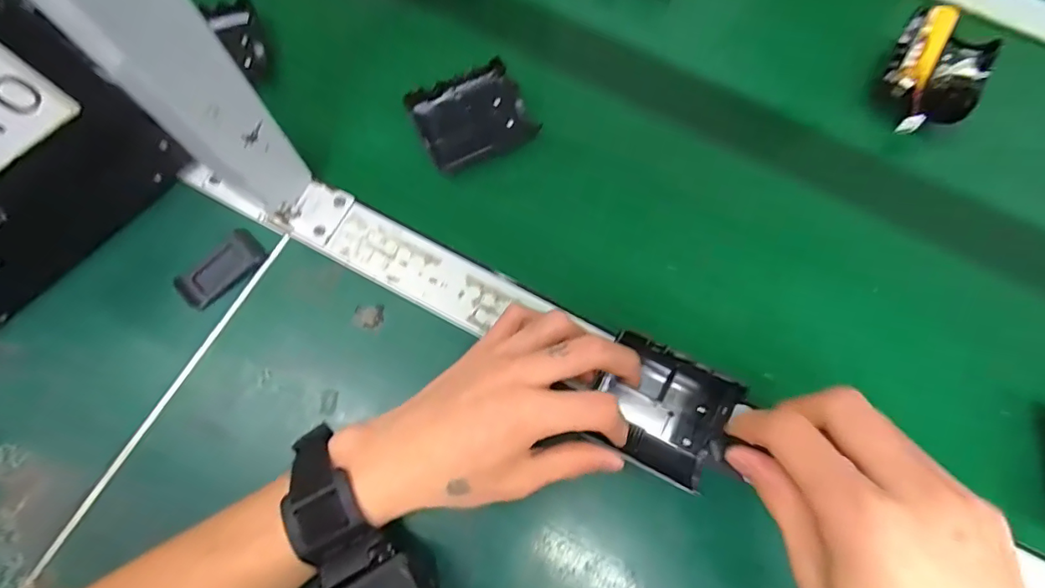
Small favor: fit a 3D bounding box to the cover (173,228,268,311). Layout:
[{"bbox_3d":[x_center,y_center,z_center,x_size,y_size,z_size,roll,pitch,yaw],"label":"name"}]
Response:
[{"bbox_3d":[-0.198,-0.016,0.325,0.057,0.007,0.027,-42,79,-13],"label":"cover"}]

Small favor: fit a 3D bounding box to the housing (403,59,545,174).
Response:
[{"bbox_3d":[-0.036,-0.129,0.358,0.081,0.022,0.063,-25,75,-9],"label":"housing"}]

